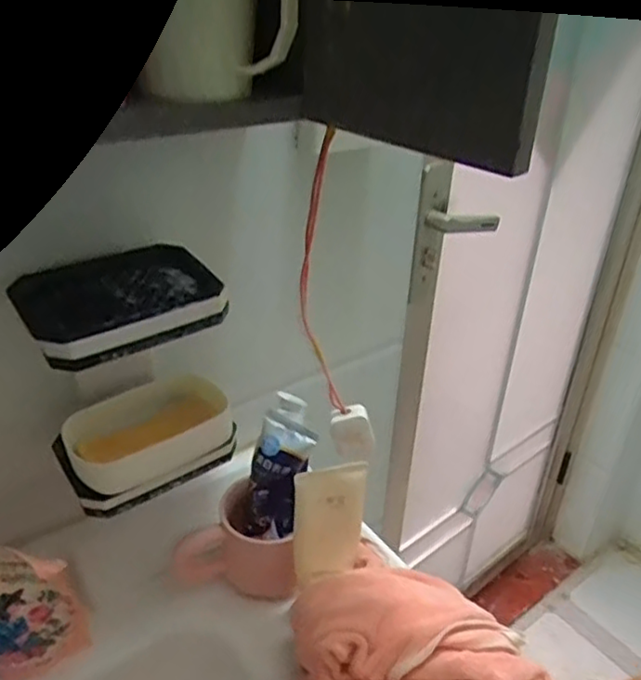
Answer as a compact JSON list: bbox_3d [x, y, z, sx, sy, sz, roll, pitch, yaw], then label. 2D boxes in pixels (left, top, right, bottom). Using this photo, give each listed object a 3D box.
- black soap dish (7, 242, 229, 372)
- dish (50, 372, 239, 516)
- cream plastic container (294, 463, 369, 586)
[{"bbox_3d":[-0.142,-0.029,0.464,0.131,0.030,0.098,-19,37,-32],"label":"black soap dish"},{"bbox_3d":[-0.135,0.079,0.513,0.134,0.055,0.076,-15,35,-26],"label":"dish"},{"bbox_3d":[0.009,0.148,0.532,0.060,0.107,0.021,-7,32,-16],"label":"cream plastic container"}]

